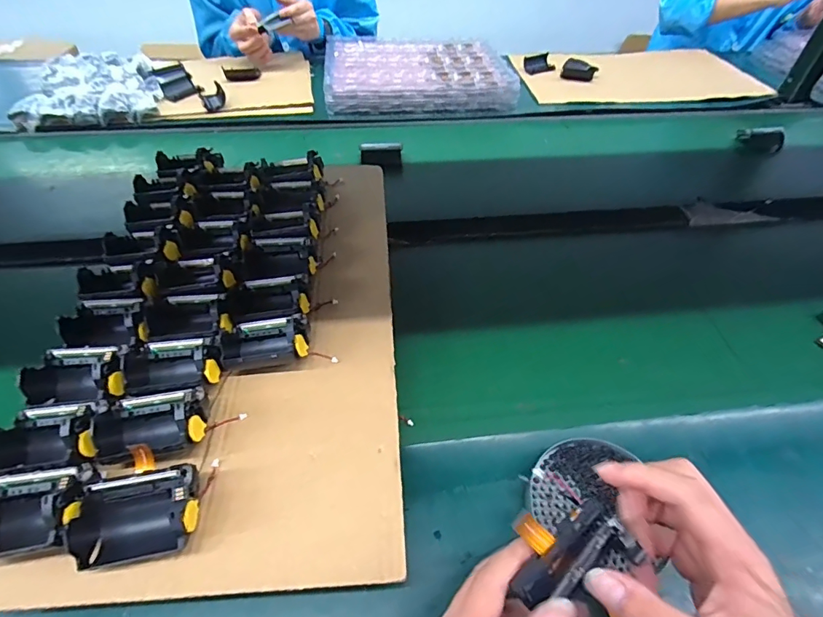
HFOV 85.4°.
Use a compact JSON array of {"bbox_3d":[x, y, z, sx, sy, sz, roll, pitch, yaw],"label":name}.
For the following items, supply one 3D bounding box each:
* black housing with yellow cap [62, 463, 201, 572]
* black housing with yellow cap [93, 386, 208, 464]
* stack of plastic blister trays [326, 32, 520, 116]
[{"bbox_3d":[-0.186,0.140,0.300,0.075,0.037,0.051,-7,50,-9],"label":"black housing with yellow cap"},{"bbox_3d":[-0.203,0.089,0.345,0.075,0.041,0.054,-2,49,-5],"label":"black housing with yellow cap"},{"bbox_3d":[0.006,-0.514,0.955,0.378,0.048,0.317,-4,49,-7],"label":"stack of plastic blister trays"}]

